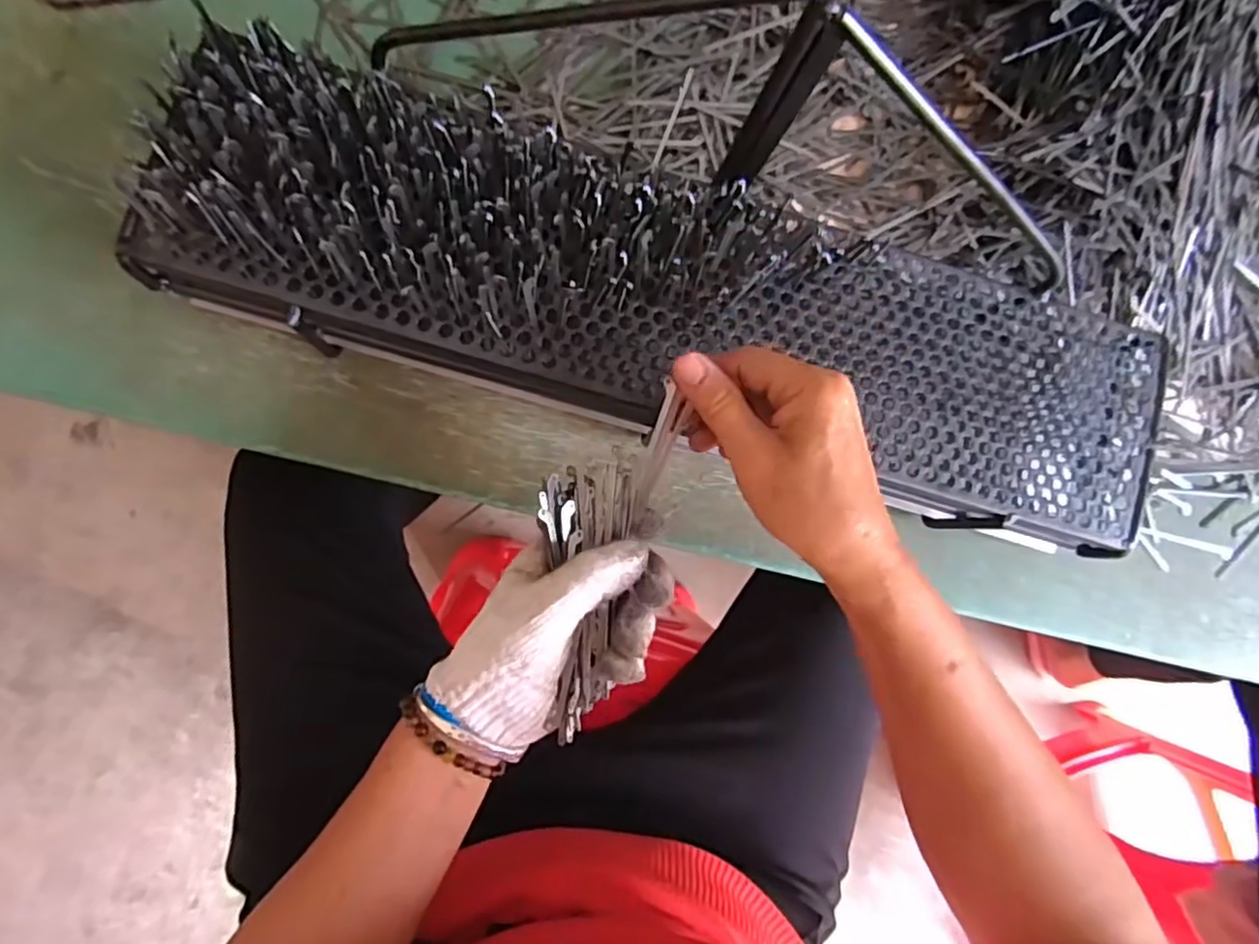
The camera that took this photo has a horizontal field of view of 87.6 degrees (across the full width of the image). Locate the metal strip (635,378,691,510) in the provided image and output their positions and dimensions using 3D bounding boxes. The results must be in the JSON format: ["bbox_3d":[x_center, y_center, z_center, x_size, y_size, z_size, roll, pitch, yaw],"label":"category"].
[{"bbox_3d":[0.015,-0.012,0.330,0.014,0.008,0.065,15,109,-6],"label":"metal strip"}]

